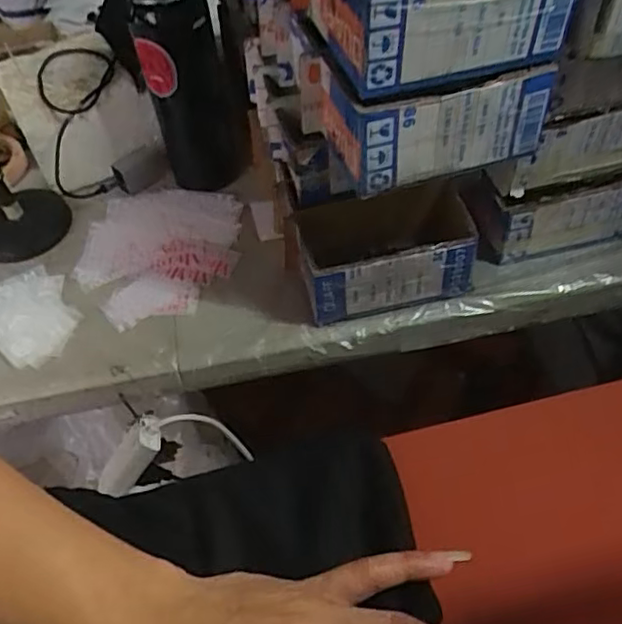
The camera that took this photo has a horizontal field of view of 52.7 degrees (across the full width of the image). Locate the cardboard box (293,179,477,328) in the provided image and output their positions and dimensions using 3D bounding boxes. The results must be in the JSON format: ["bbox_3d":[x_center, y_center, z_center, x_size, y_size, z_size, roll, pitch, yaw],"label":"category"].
[{"bbox_3d":[0.073,-0.054,0.597,0.165,0.092,0.094,-9,51,-3],"label":"cardboard box"}]

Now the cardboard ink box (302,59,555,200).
[{"bbox_3d":[0.083,-0.163,0.484,0.158,0.070,0.114,-17,52,-10],"label":"cardboard ink box"}]

